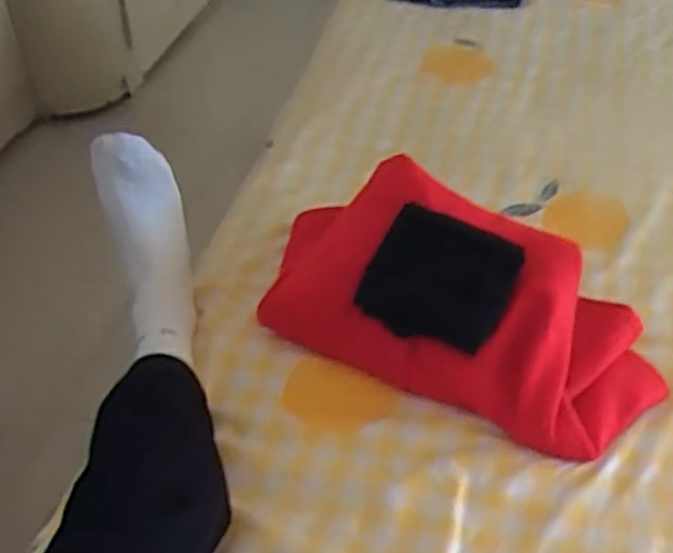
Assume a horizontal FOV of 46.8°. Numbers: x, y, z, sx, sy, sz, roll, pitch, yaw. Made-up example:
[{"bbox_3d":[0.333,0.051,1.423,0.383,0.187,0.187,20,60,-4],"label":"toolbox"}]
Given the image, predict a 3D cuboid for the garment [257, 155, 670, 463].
[{"bbox_3d":[0.114,0.016,0.741,0.393,0.110,0.179,23,49,19],"label":"garment"}]

